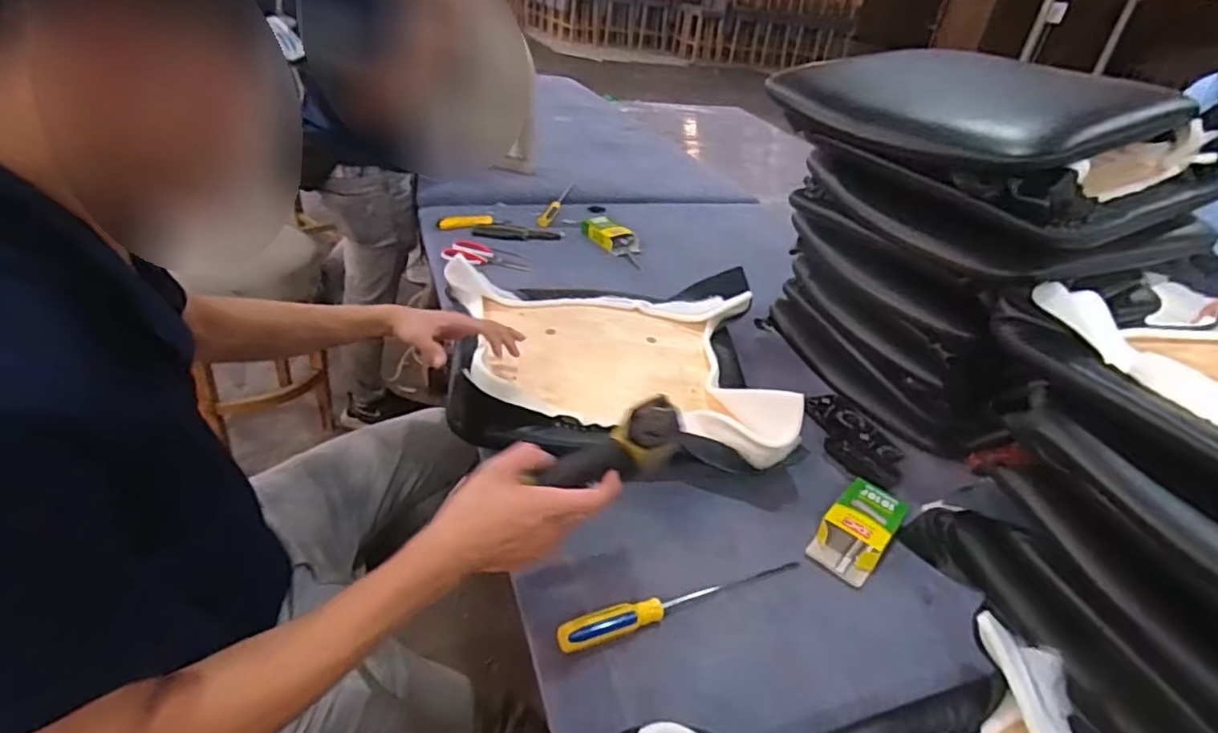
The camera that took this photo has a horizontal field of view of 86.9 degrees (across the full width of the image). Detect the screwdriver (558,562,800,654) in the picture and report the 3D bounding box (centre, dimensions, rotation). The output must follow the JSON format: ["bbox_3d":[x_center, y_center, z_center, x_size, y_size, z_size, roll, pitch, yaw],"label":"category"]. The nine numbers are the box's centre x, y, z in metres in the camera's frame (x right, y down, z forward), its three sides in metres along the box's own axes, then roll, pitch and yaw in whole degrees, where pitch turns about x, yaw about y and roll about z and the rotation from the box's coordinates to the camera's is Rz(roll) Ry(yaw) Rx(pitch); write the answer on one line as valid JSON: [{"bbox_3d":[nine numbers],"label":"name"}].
[{"bbox_3d":[0.087,0.251,0.700,0.303,0.033,0.028,-11,38,-26],"label":"screwdriver"}]

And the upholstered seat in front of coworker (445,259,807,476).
[{"bbox_3d":[-0.007,-0.046,1.002,0.513,0.106,0.454,5,33,-4],"label":"upholstered seat in front of coworker"}]

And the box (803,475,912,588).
[{"bbox_3d":[0.319,0.198,0.812,0.079,0.038,0.160,29,39,29],"label":"box"}]

